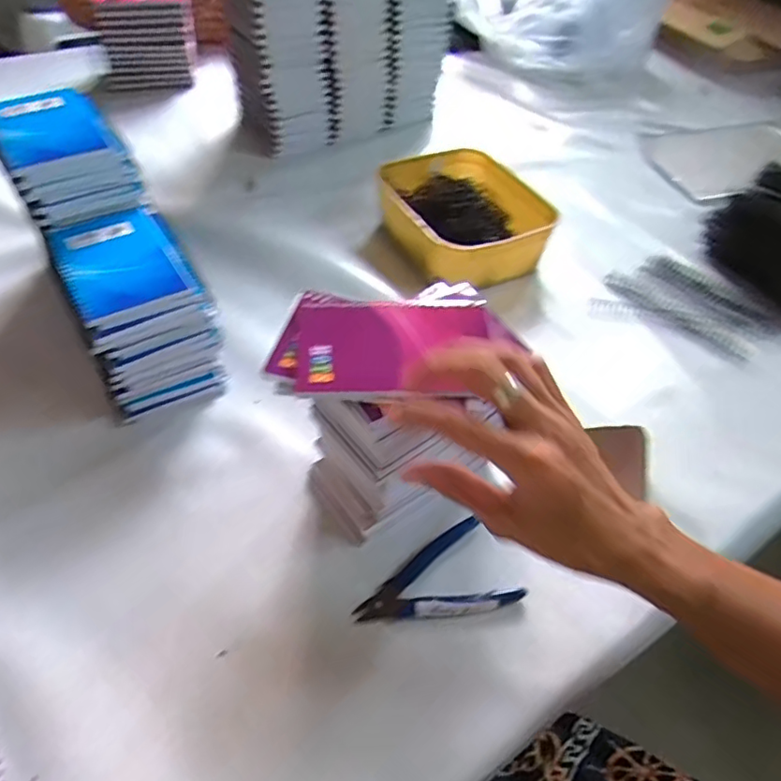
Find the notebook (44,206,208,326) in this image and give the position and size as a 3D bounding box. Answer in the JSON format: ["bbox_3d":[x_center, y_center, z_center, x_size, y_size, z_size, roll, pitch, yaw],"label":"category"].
[{"bbox_3d":[-0.222,-0.110,0.481,0.093,0.011,0.139,-22,53,-22],"label":"notebook"}]

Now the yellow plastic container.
[{"bbox_3d":[0.080,-0.211,0.678,0.156,0.056,0.220,-23,54,-20],"label":"yellow plastic container"}]

